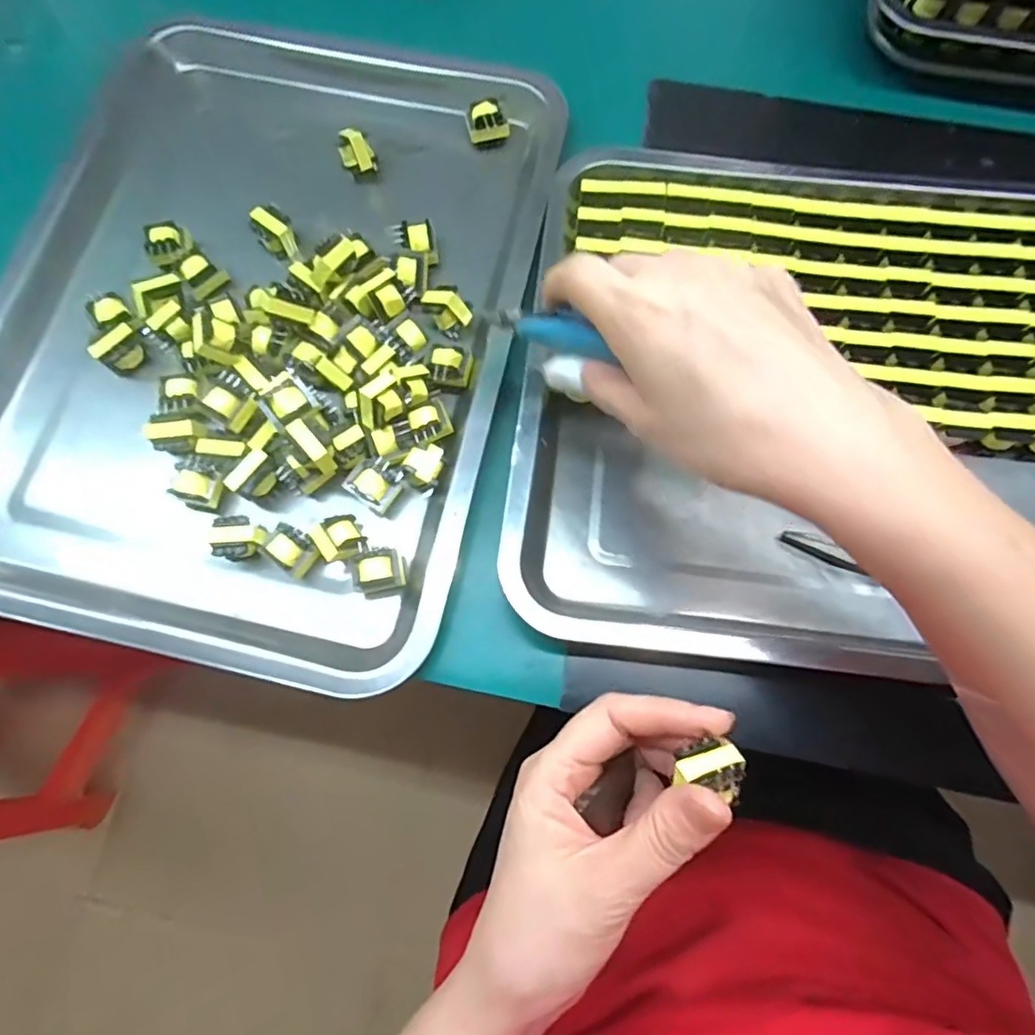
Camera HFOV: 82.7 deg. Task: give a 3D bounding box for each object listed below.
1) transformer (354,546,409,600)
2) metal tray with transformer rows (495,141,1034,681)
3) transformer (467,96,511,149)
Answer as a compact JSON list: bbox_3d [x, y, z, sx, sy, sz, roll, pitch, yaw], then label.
[{"bbox_3d":[-0.070,0.028,0.301,0.024,0.018,0.024,-15,75,-3],"label":"transformer"},{"bbox_3d":[0.205,-0.080,0.310,0.399,0.028,0.323,6,75,3],"label":"metal tray with transformer rows"},{"bbox_3d":[-0.019,-0.251,0.373,0.024,0.018,0.019,-14,75,-3],"label":"transformer"}]

